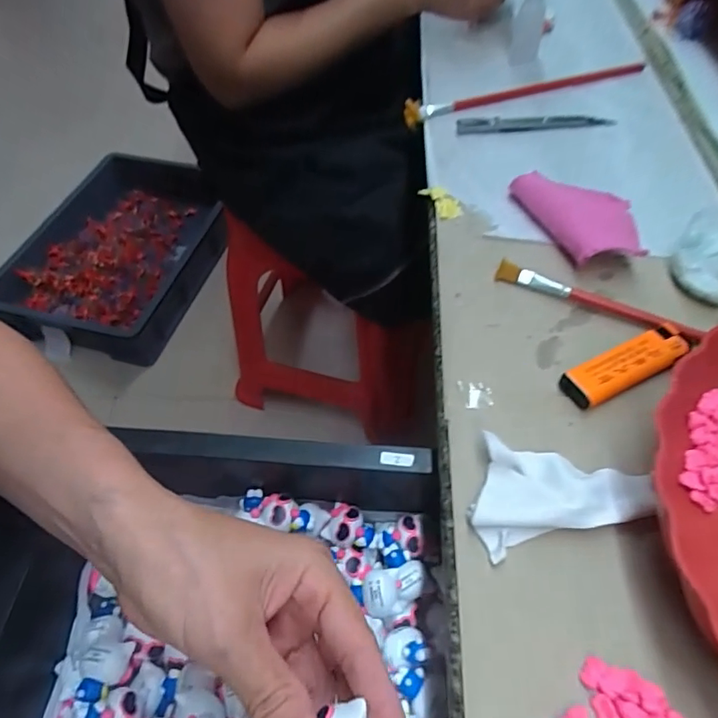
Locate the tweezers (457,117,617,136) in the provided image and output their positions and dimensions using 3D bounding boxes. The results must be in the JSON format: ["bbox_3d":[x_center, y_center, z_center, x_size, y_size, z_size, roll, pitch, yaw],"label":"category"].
[{"bbox_3d":[0.158,-0.210,0.469,0.140,0.004,0.019,-1,68,-3],"label":"tweezers"}]

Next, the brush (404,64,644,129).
[{"bbox_3d":[0.160,-0.259,0.494,0.253,0.013,0.020,-18,55,-11],"label":"brush"}]

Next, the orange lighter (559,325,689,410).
[{"bbox_3d":[0.156,0.004,0.304,0.079,0.014,0.023,-23,56,-14],"label":"orange lighter"}]

